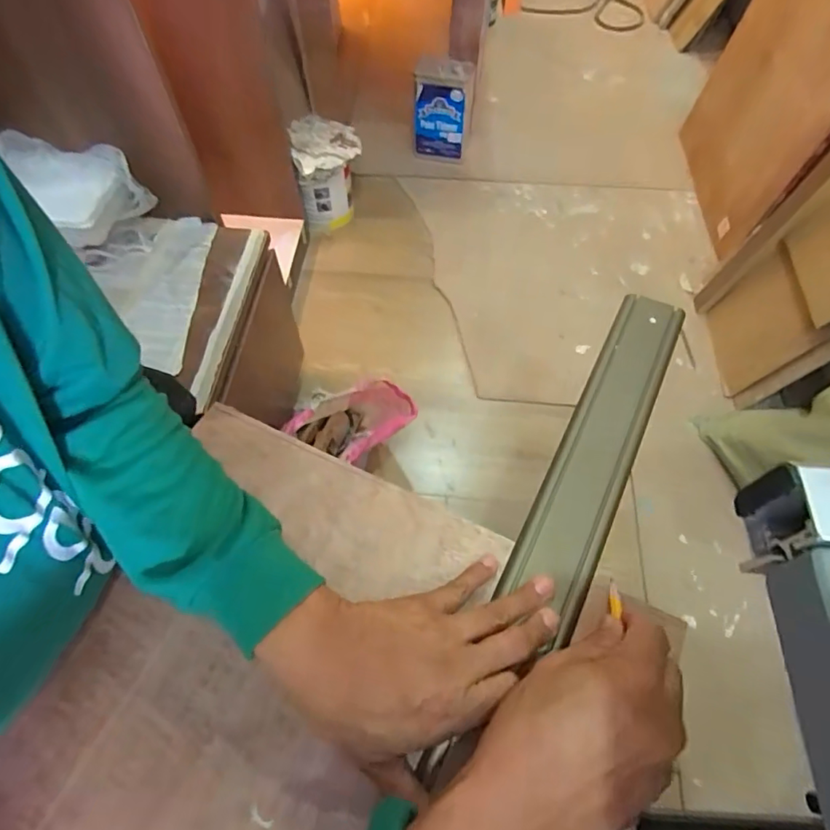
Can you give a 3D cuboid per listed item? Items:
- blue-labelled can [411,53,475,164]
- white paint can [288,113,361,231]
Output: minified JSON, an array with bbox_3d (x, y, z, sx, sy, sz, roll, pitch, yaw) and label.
[{"bbox_3d":[0.082,-0.876,1.514,0.158,0.253,0.115,15,61,9],"label":"blue-labelled can"},{"bbox_3d":[-0.223,-0.613,1.359,0.165,0.252,0.164,0,60,0],"label":"white paint can"}]

